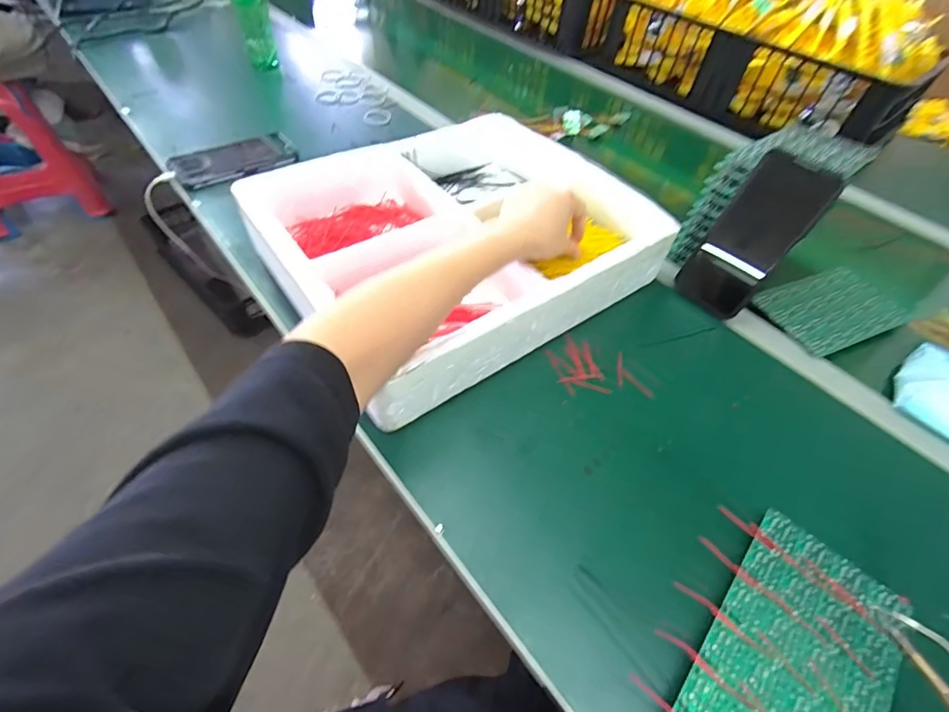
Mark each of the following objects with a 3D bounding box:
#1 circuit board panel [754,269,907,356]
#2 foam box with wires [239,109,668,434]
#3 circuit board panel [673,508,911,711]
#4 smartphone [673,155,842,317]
[{"bbox_3d":[0.429,-0.058,0.530,0.179,0.004,0.098,-18,56,-19],"label":"circuit board panel"},{"bbox_3d":[-0.007,-0.143,0.501,0.383,0.068,0.308,-28,60,-25],"label":"foam box with wires"},{"bbox_3d":[0.213,0.199,0.295,0.100,0.016,0.171,37,57,21],"label":"circuit board panel"},{"bbox_3d":[0.294,-0.123,0.475,0.012,0.163,0.078,-17,52,-46],"label":"smartphone"}]

